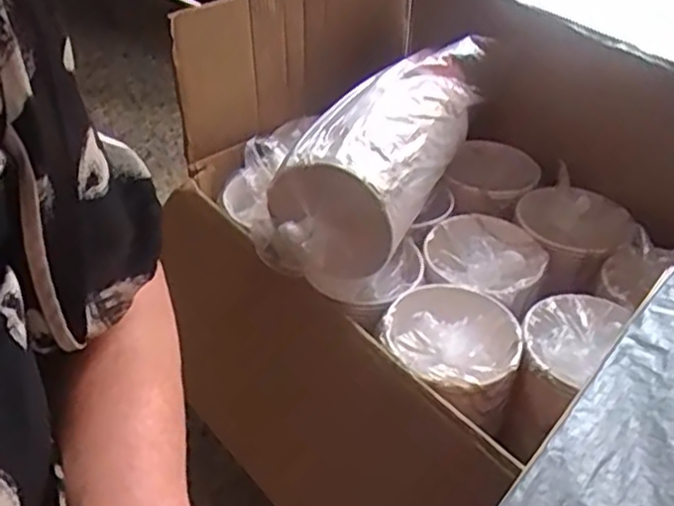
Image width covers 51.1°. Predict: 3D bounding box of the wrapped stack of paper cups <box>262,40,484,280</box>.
[{"bbox_3d":[0.058,-0.131,0.932,0.159,0.151,0.413,20,42,20],"label":"wrapped stack of paper cups"}]

